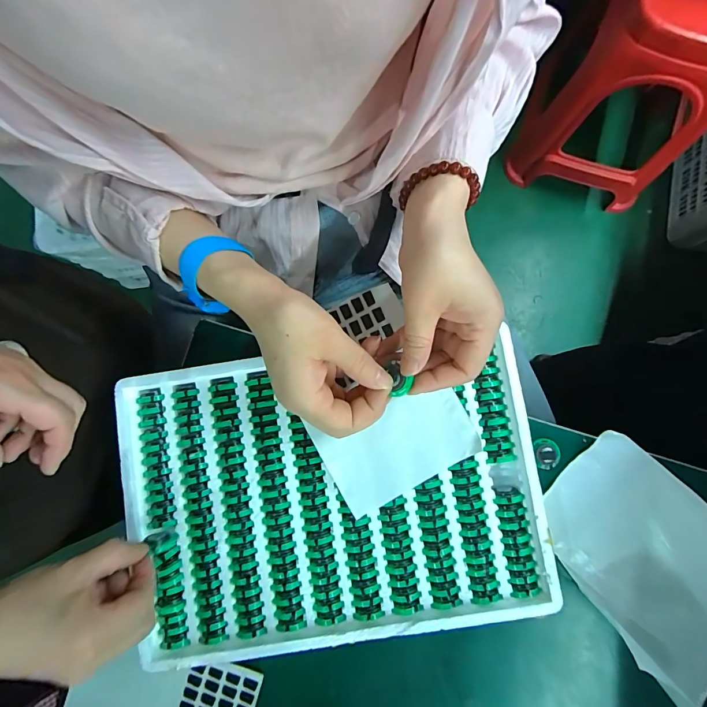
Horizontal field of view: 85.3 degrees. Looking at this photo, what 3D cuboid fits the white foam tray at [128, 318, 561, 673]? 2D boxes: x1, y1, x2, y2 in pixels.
[{"bbox_3d":[-0.020,0.125,0.338,0.350,0.026,0.248,-8,80,0],"label":"white foam tray"}]

